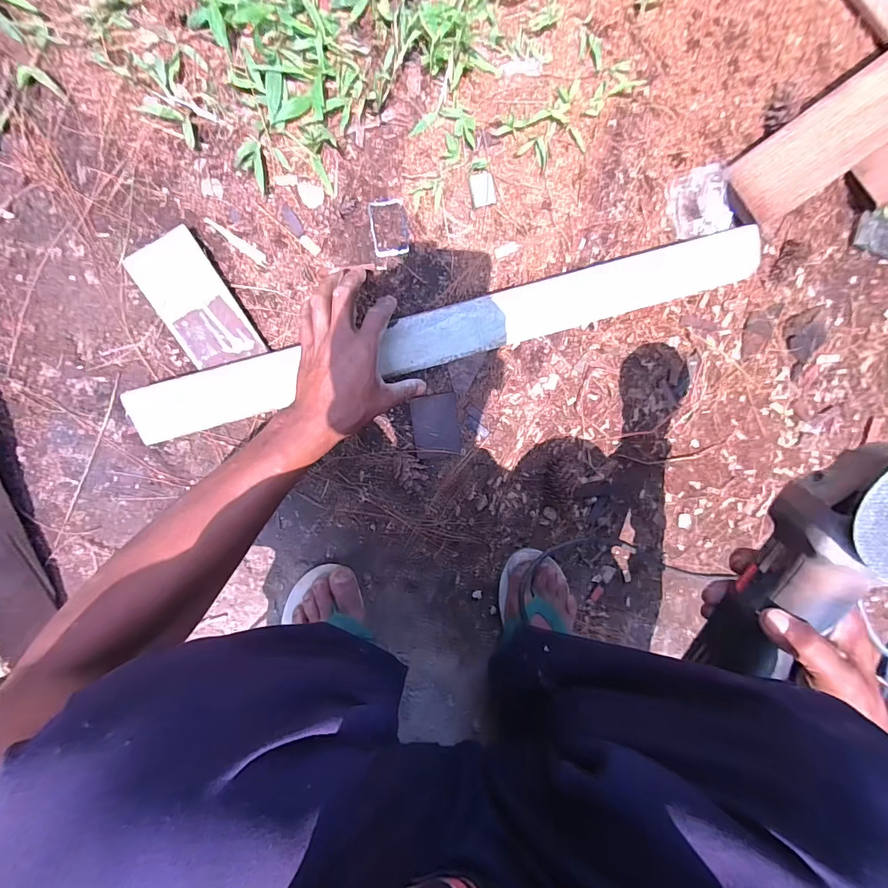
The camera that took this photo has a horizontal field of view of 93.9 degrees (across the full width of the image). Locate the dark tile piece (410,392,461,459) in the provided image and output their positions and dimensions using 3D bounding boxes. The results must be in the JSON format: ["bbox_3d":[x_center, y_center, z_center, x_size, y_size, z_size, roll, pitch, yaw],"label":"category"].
[{"bbox_3d":[-0.010,-0.023,0.530,0.058,0.004,0.079,-7,97,-7],"label":"dark tile piece"}]

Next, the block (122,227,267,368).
[{"bbox_3d":[-0.276,-0.155,0.463,0.077,0.023,0.146,-30,99,-4],"label":"block"}]

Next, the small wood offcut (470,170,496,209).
[{"bbox_3d":[0.046,-0.300,0.488,0.028,0.008,0.036,-15,98,-6],"label":"small wood offcut"}]

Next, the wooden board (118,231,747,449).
[{"bbox_3d":[0.018,-0.127,0.462,0.707,0.041,0.060,-16,98,-2],"label":"wooden board"}]

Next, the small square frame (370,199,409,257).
[{"bbox_3d":[-0.064,-0.254,0.487,0.041,0.004,0.063,-7,97,-7],"label":"small square frame"}]

